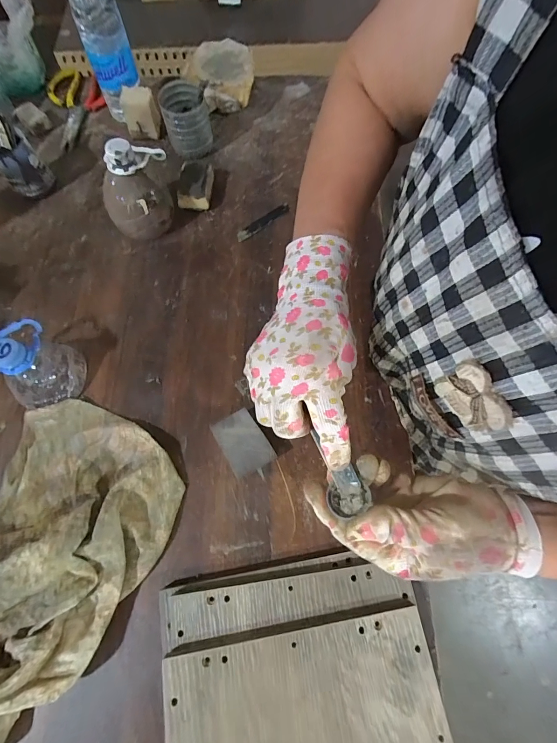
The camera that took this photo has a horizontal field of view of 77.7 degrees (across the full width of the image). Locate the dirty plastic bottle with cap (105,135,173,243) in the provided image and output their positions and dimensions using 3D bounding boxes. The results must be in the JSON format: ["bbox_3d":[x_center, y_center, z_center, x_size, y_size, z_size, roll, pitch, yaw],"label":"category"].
[{"bbox_3d":[-0.201,-0.265,0.491,0.086,0.122,0.100,-7,70,-4],"label":"dirty plastic bottle with cap"}]

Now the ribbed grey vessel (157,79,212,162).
[{"bbox_3d":[-0.147,-0.399,0.558,0.067,0.084,0.067,-15,71,-7],"label":"ribbed grey vessel"}]

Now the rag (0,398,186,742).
[{"bbox_3d":[-0.242,0.211,0.349,0.208,0.058,0.362,15,70,4],"label":"rag"}]

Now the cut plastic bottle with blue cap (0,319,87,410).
[{"bbox_3d":[-0.297,-0.009,0.415,0.091,0.086,0.084,0,70,-1],"label":"cut plastic bottle with blue cap"}]

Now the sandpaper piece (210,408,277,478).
[{"bbox_3d":[-0.042,0.080,0.403,0.051,0.009,0.070,-32,68,-3],"label":"sandpaper piece"}]

